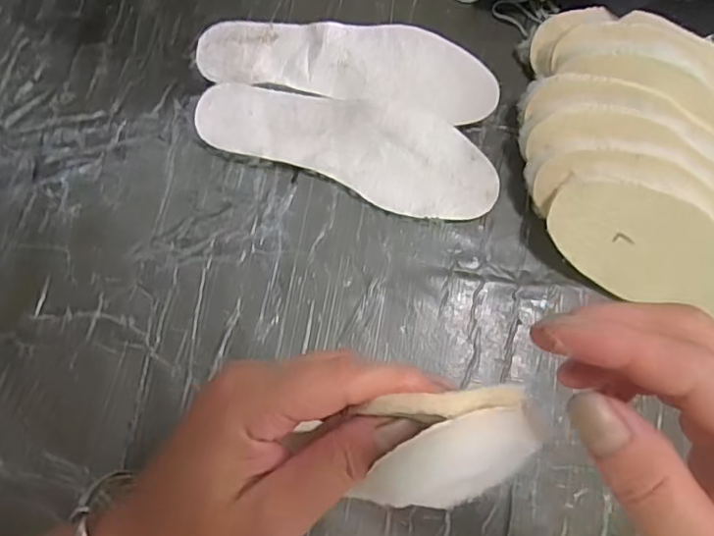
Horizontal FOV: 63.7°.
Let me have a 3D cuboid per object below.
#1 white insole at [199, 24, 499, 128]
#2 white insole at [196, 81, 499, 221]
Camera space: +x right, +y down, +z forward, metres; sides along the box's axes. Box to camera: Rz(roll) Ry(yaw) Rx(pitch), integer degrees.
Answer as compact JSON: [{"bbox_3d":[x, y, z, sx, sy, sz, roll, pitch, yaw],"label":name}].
[{"bbox_3d":[-0.007,-0.200,0.555,0.281,0.010,0.085,11,79,1],"label":"white insole"},{"bbox_3d":[-0.009,-0.113,0.541,0.280,0.023,0.091,15,80,2],"label":"white insole"}]

